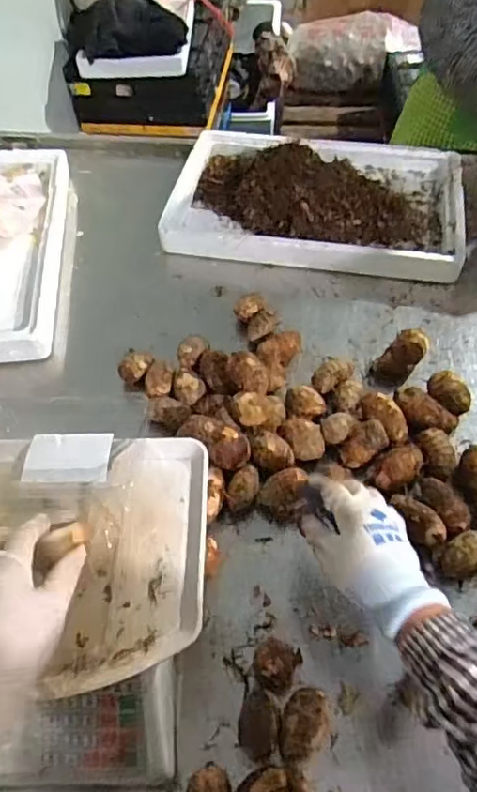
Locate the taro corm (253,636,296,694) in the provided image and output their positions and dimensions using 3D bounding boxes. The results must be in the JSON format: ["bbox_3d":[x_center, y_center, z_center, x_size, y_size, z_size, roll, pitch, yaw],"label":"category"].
[{"bbox_3d":[0.033,0.253,0.554,0.037,0.043,0.041,13,55,10],"label":"taro corm"}]

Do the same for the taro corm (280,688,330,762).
[{"bbox_3d":[0.058,0.294,0.525,0.040,0.043,0.059,24,57,17],"label":"taro corm"}]

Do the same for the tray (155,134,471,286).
[{"bbox_3d":[0.129,-0.339,0.966,0.462,0.094,0.331,7,54,6],"label":"tray"}]

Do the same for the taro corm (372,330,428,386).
[{"bbox_3d":[0.215,-0.051,0.781,0.083,0.045,0.045,-37,61,-23],"label":"taro corm"}]

